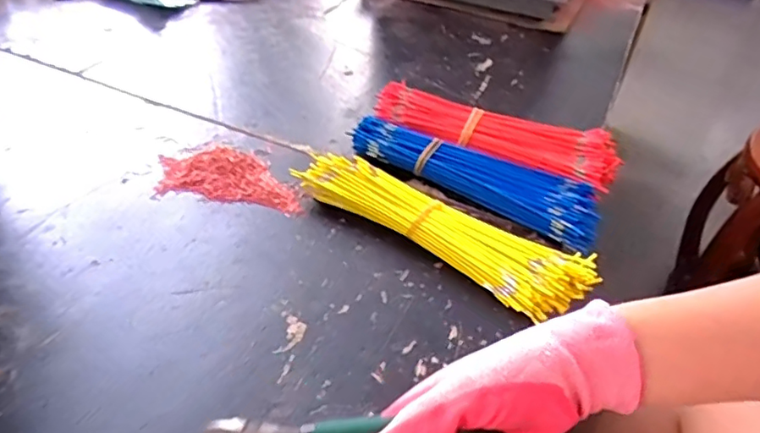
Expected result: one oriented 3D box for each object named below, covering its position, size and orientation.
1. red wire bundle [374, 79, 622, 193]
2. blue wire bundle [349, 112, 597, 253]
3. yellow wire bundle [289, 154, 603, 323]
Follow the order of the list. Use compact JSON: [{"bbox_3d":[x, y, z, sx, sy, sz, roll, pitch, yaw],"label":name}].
[{"bbox_3d":[0.119,-0.085,0.611,0.258,0.039,0.080,21,45,17],"label":"red wire bundle"},{"bbox_3d":[0.092,-0.042,0.569,0.249,0.032,0.068,25,46,20],"label":"blue wire bundle"},{"bbox_3d":[0.054,0.007,0.507,0.261,0.032,0.077,28,47,23],"label":"yellow wire bundle"}]

